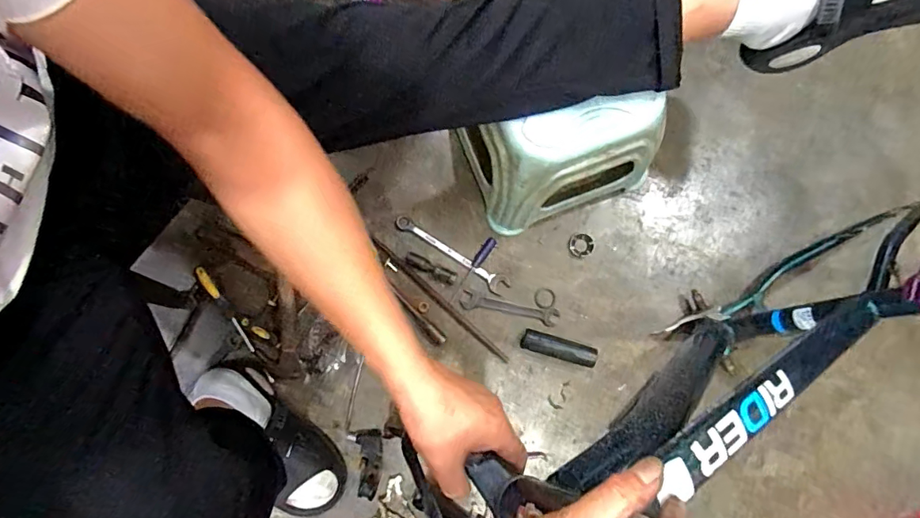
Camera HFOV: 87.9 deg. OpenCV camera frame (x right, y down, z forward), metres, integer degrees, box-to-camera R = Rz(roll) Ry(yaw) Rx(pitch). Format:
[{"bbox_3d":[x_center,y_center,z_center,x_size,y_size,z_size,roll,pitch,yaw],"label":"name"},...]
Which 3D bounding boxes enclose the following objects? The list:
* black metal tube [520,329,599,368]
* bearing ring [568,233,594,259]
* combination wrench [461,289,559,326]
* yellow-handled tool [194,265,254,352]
[{"bbox_3d":[0.157,0.142,0.756,0.118,0.027,0.033,16,80,3],"label":"black metal tube"},{"bbox_3d":[0.203,-0.022,0.797,0.039,0.004,0.042,0,80,0],"label":"bearing ring"},{"bbox_3d":[0.080,0.081,0.775,0.158,0.004,0.032,13,80,2],"label":"combination wrench"},{"bbox_3d":[-0.378,0.081,0.769,0.020,0.021,0.157,-31,98,-5],"label":"yellow-handled tool"}]

